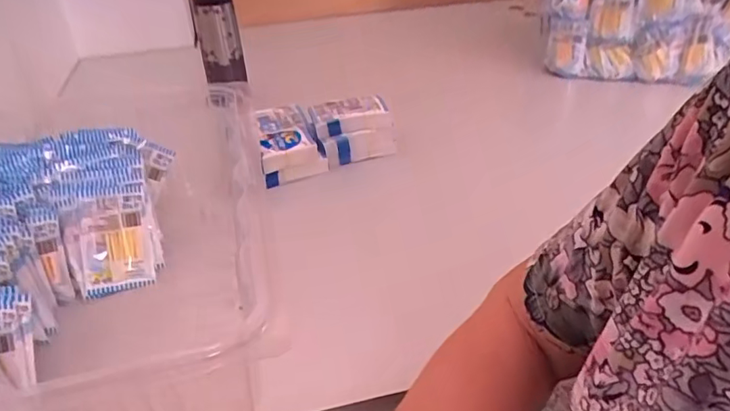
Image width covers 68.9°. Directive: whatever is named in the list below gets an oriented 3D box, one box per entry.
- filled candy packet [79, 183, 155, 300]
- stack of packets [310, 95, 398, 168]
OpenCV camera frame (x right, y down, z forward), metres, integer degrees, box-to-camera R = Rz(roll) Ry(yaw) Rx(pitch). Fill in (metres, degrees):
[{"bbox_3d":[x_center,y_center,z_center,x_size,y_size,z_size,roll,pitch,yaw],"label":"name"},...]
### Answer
[{"bbox_3d":[-0.255,0.036,0.544,0.066,0.105,0.018,-8,6,-30],"label":"filled candy packet"},{"bbox_3d":[-0.019,-0.110,0.753,0.108,0.069,0.072,-9,34,-9],"label":"stack of packets"}]

